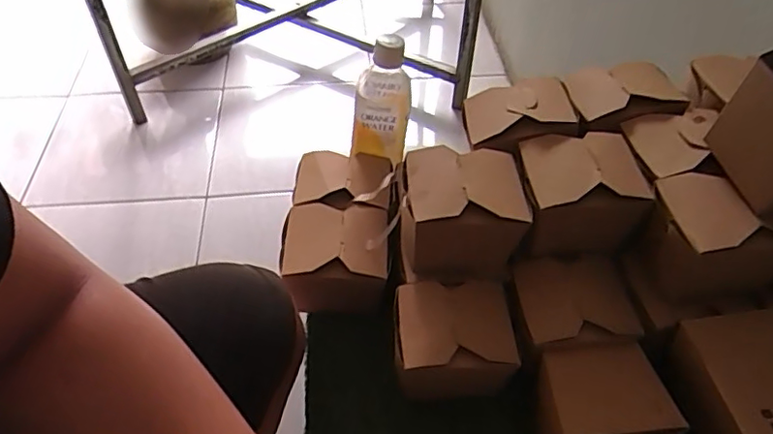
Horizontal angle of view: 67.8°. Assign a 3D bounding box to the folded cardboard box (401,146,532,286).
[{"bbox_3d":[0.064,-0.002,0.513,0.102,0.095,0.086,0,49,-1],"label":"folded cardboard box"}]

